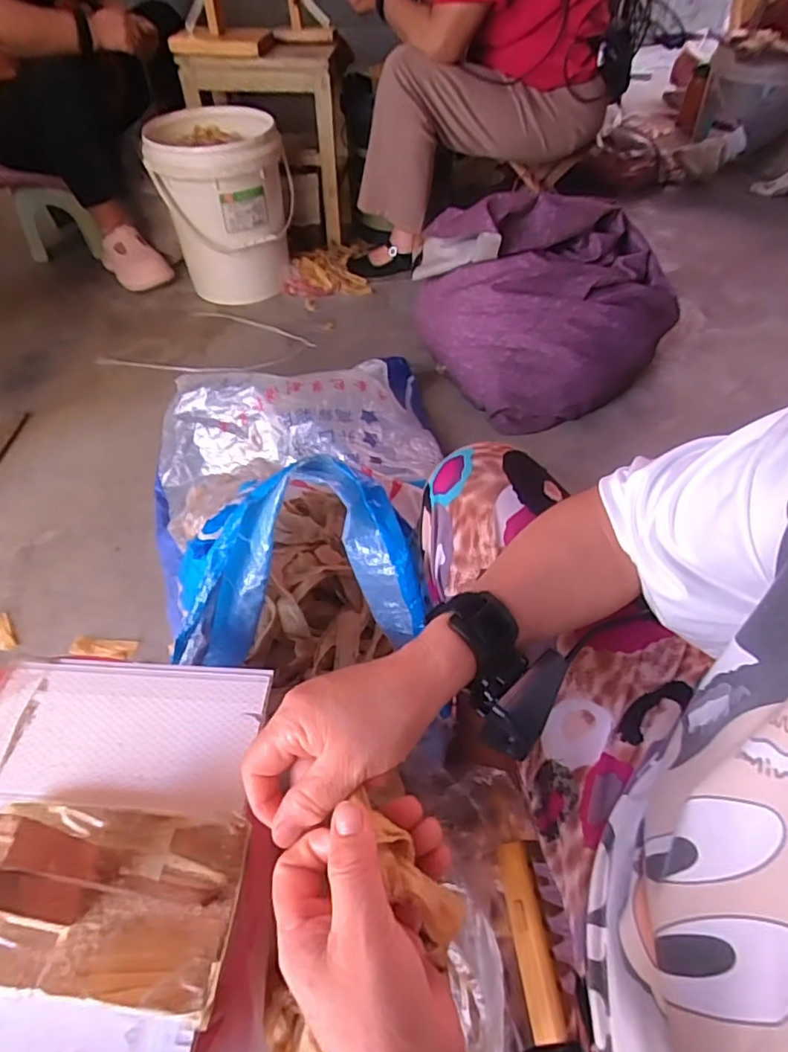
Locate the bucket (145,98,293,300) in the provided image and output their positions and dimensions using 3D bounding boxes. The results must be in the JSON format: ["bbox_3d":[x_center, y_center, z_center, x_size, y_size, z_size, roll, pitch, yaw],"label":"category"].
[{"bbox_3d":[-0.399,-0.772,1.432,0.284,0.358,0.307,-1,49,1],"label":"bucket"}]

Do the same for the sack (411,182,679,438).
[{"bbox_3d":[0.293,-0.478,1.202,0.424,0.314,0.454,-29,55,-23],"label":"sack"}]

